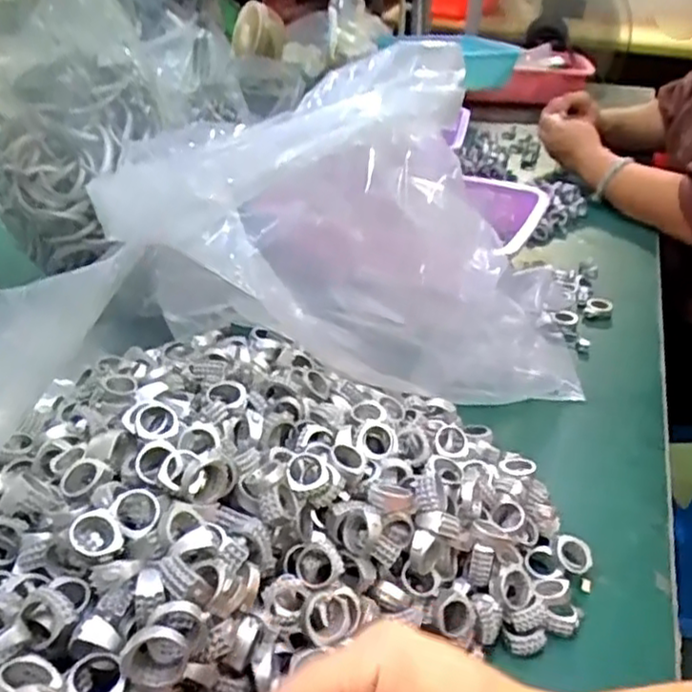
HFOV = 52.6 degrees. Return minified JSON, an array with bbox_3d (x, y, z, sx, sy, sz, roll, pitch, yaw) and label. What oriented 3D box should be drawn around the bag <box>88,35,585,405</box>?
[{"bbox_3d":[0.010,-0.085,0.539,0.353,0.257,0.152,-7,33,-15],"label":"bag"}]

